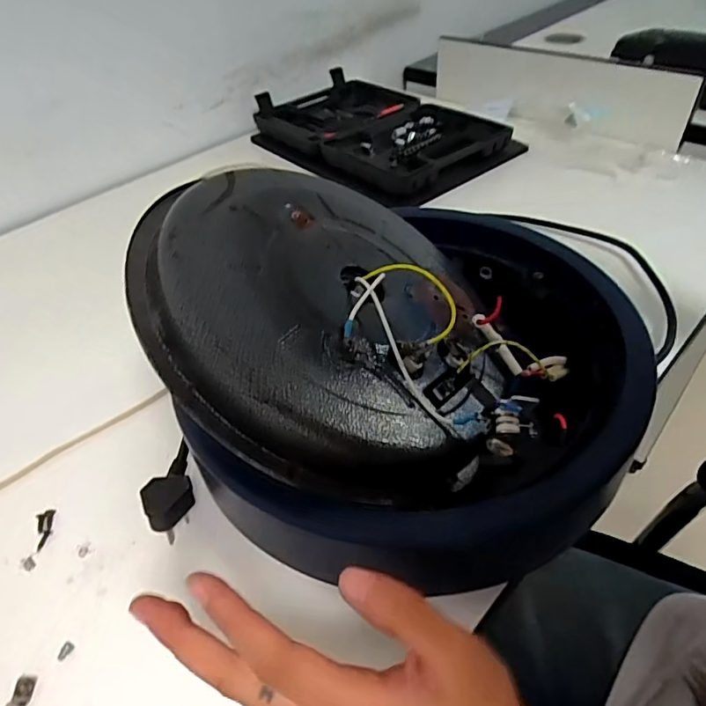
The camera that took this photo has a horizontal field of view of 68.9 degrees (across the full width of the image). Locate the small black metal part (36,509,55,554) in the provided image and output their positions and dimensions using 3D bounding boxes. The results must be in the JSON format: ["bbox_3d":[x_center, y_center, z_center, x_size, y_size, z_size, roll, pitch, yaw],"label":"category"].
[{"bbox_3d":[-0.209,0.119,0.347,0.010,0.004,0.029,-11,44,-7],"label":"small black metal part"}]

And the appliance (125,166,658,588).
[{"bbox_3d":[0.044,-0.022,0.328,0.302,0.145,0.275,-34,51,-27],"label":"appliance"}]

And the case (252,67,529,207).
[{"bbox_3d":[0.034,-0.334,0.764,0.253,0.045,0.377,-29,49,-23],"label":"case"}]

